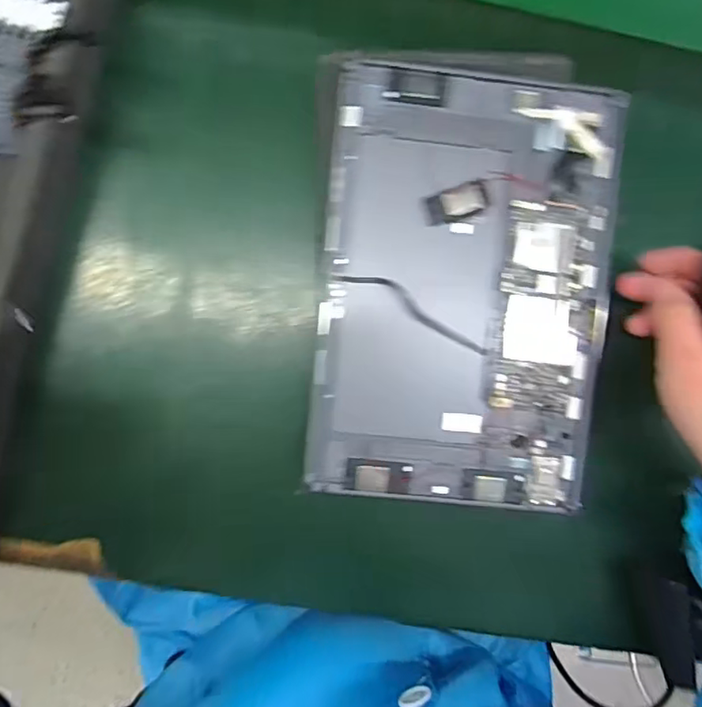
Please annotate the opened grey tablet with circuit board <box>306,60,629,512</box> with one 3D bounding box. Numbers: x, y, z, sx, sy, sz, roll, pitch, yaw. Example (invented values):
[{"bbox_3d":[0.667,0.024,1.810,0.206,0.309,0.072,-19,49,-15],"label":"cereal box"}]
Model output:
[{"bbox_3d":[0.068,-0.037,0.348,0.169,0.011,0.250,5,91,-5],"label":"opened grey tablet with circuit board"}]

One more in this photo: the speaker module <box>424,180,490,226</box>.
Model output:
[{"bbox_3d":[0.063,-0.089,0.346,0.039,0.005,0.019,-21,90,-5],"label":"speaker module"}]

